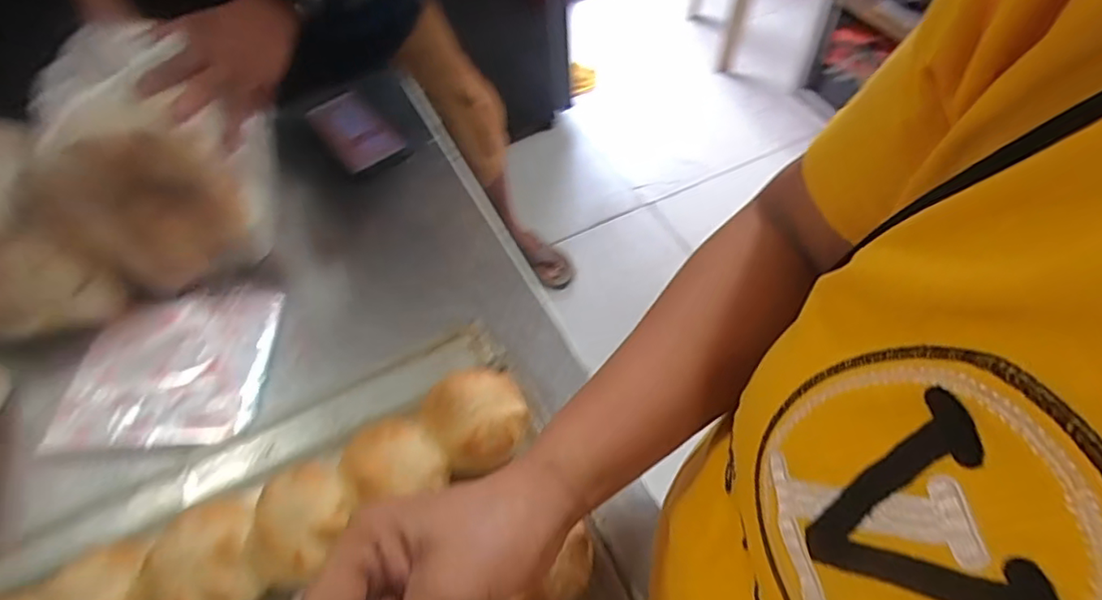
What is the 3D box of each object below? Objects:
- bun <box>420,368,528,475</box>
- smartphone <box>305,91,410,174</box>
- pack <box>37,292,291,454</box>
[{"bbox_3d":[-0.057,0.090,0.456,0.076,0.059,0.075,-21,55,-9],"label":"bun"},{"bbox_3d":[-0.251,-0.216,0.749,0.075,0.010,0.151,-34,58,-17],"label":"smartphone"},{"bbox_3d":[-0.368,0.062,0.566,0.193,0.030,0.152,-5,54,2],"label":"pack"}]

